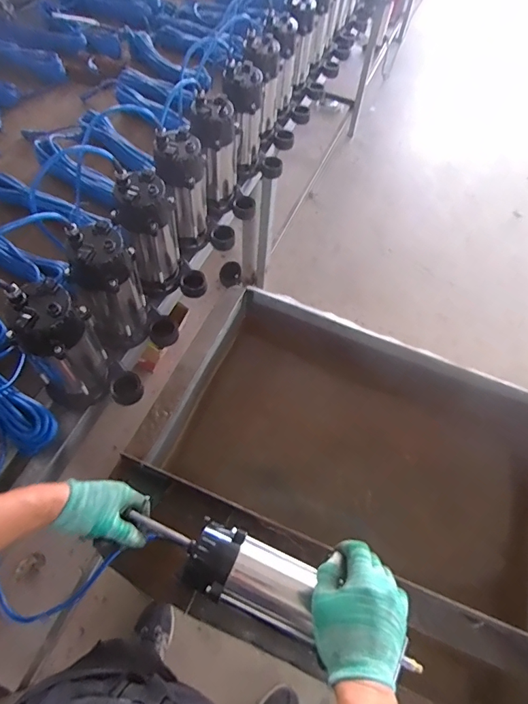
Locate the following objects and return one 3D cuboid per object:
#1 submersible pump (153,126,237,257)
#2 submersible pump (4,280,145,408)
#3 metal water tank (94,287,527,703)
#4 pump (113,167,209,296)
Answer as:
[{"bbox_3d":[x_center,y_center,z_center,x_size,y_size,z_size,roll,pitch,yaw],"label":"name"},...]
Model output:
[{"bbox_3d":[-0.142,-0.331,0.883,0.147,0.235,0.100,-13,60,-12],"label":"submersible pump"},{"bbox_3d":[-0.306,0.000,0.669,0.162,0.227,0.120,40,63,18],"label":"submersible pump"},{"bbox_3d":[0.176,0.249,0.776,0.761,0.225,0.596,25,60,10],"label":"metal water tank"},{"bbox_3d":[-0.194,-0.215,0.804,0.140,0.226,0.112,-12,60,-12],"label":"pump"}]

